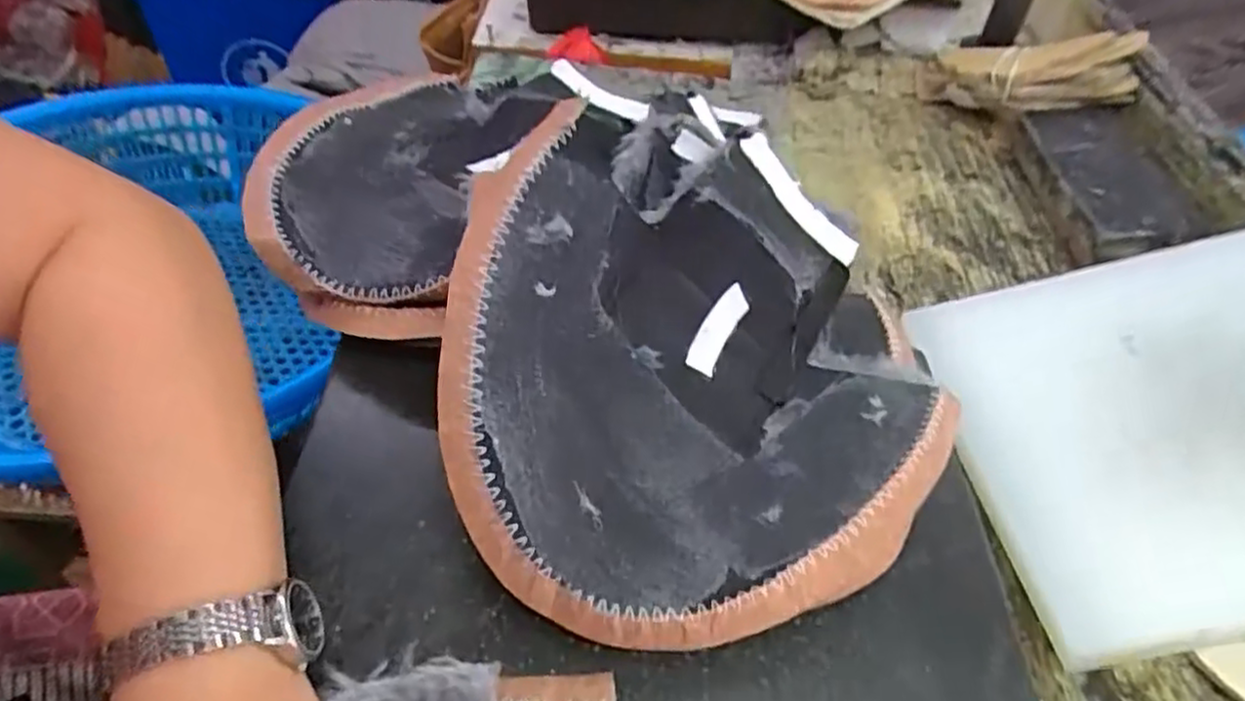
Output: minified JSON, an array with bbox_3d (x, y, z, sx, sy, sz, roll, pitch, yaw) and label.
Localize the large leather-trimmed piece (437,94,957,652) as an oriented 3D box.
[{"bbox_3d":[0.021,-0.002,0.310,0.239,0.045,0.220,6,65,-13],"label":"large leather-trimmed piece"}]

